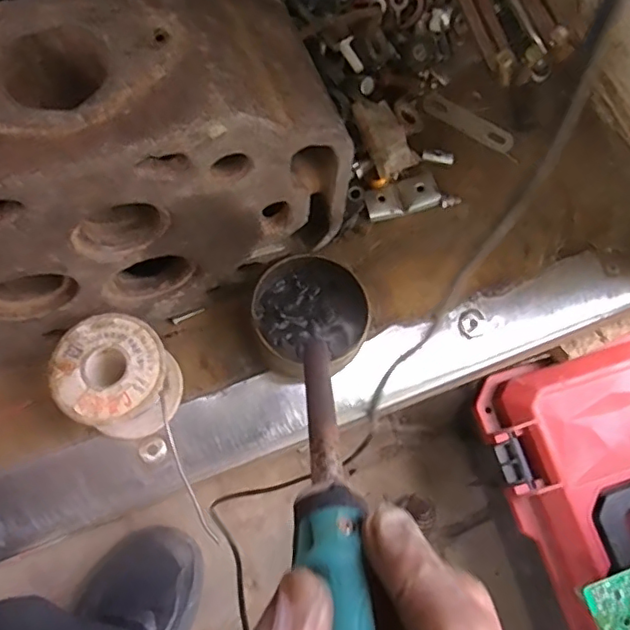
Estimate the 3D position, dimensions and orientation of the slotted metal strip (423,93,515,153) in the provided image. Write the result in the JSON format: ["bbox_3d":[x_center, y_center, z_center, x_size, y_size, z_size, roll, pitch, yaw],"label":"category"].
[{"bbox_3d":[0.102,-0.127,0.370,0.064,0.004,0.018,31,76,7],"label":"slotted metal strip"}]

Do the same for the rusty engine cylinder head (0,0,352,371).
[{"bbox_3d":[-0.096,-0.056,0.264,0.205,0.155,0.083,-22,76,-8],"label":"rusty engine cylinder head"}]

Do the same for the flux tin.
[{"bbox_3d":[-0.002,0.002,0.317,0.067,0.033,0.062,0,74,-2],"label":"flux tin"}]

